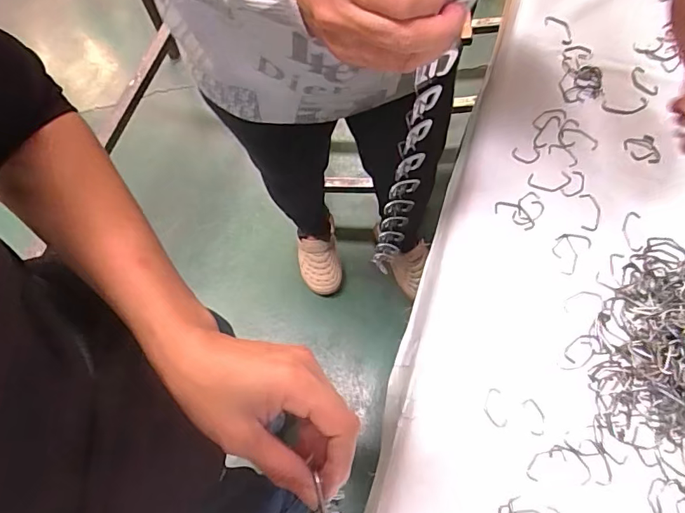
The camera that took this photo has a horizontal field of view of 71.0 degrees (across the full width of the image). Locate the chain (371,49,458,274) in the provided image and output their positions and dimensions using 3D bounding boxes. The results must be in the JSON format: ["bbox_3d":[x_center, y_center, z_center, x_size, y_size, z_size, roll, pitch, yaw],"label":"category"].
[{"bbox_3d":[0.065,-0.064,0.541,0.045,0.419,0.017,-2,70,2],"label":"chain"}]

